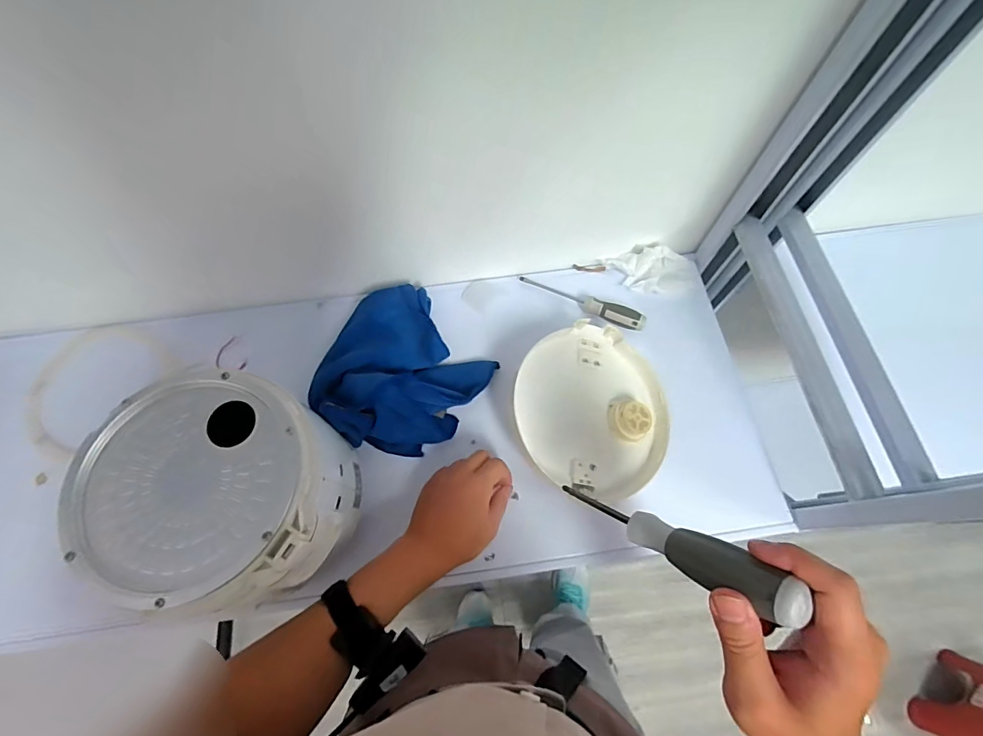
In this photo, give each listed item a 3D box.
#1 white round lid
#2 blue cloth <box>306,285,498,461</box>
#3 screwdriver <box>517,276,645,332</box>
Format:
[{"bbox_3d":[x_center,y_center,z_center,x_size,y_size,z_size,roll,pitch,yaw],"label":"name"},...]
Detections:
[{"bbox_3d":[0.125,0.049,0.533,0.198,0.028,0.198,6,72,-20],"label":"white round lid"},{"bbox_3d":[-0.119,-0.002,0.561,0.201,0.078,0.210,33,72,13],"label":"blue cloth"},{"bbox_3d":[0.126,-0.093,0.626,0.182,0.029,0.025,25,71,10],"label":"screwdriver"}]

